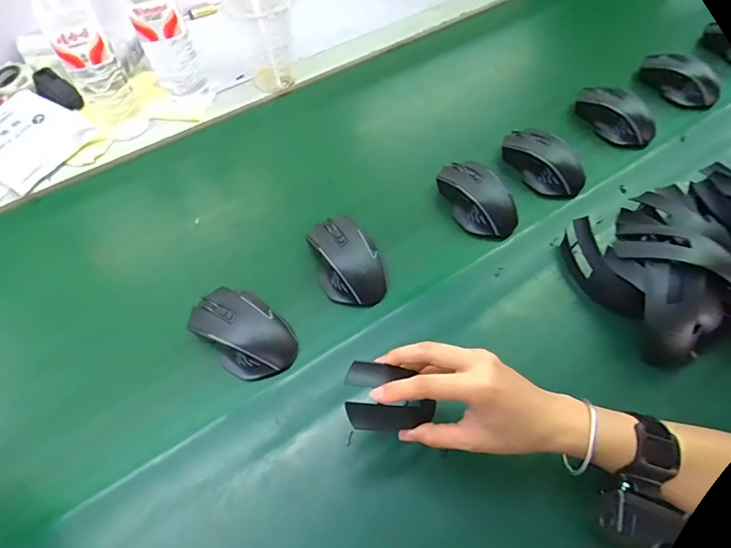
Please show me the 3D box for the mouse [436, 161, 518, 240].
[{"bbox_3d":[0.139,-0.096,0.573,0.067,0.046,0.116,-24,62,-12],"label":"mouse"}]

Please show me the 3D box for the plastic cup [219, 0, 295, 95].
[{"bbox_3d":[-0.150,-0.350,0.672,0.092,0.129,0.081,-11,60,-5],"label":"plastic cup"}]

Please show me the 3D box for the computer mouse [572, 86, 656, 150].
[{"bbox_3d":[0.353,-0.227,0.648,0.051,0.045,0.119,-37,65,-19],"label":"computer mouse"}]

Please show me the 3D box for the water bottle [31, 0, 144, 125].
[{"bbox_3d":[-0.340,-0.271,0.554,0.063,0.210,0.057,-30,63,-15],"label":"water bottle"}]

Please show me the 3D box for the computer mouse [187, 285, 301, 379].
[{"bbox_3d":[-0.128,0.057,0.472,0.114,0.035,0.075,33,65,19],"label":"computer mouse"}]

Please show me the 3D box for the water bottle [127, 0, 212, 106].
[{"bbox_3d":[-0.263,-0.310,0.608,0.063,0.194,0.058,-20,61,-10],"label":"water bottle"}]

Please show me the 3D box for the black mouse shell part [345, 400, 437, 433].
[{"bbox_3d":[0.021,0.110,0.354,0.072,0.012,0.020,6,56,-23],"label":"black mouse shell part"}]

